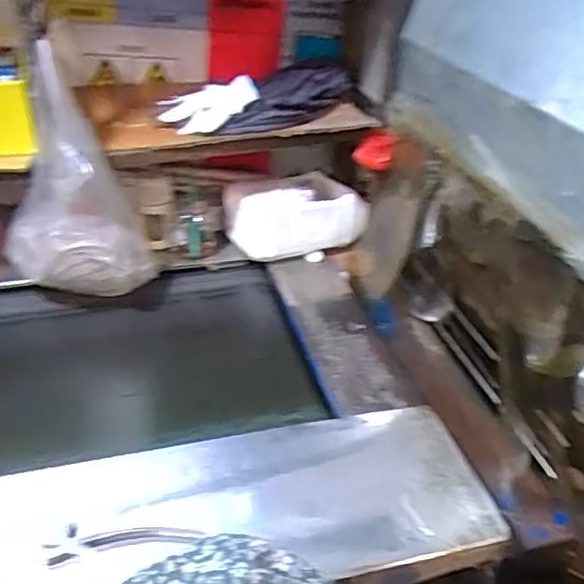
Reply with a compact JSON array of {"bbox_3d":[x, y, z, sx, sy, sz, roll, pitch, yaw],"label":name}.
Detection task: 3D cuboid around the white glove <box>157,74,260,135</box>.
[{"bbox_3d":[-0.144,-0.322,1.065,0.174,0.074,0.038,-14,32,14],"label":"white glove"}]

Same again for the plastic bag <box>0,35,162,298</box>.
[{"bbox_3d":[-0.360,-0.151,0.987,0.220,0.405,0.176,-14,38,-22],"label":"plastic bag"}]

